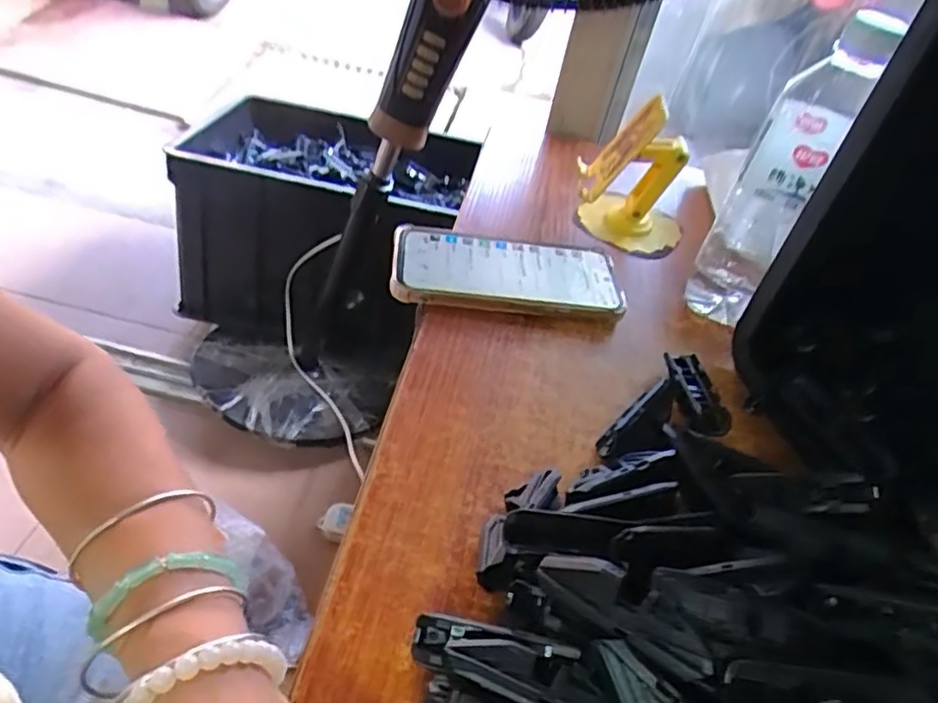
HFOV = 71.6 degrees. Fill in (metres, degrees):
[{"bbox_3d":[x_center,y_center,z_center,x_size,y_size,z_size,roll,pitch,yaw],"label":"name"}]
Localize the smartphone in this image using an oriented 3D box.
[{"bbox_3d":[0.029,-0.059,0.477,0.167,0.014,0.079,5,44,-7],"label":"smartphone"}]

